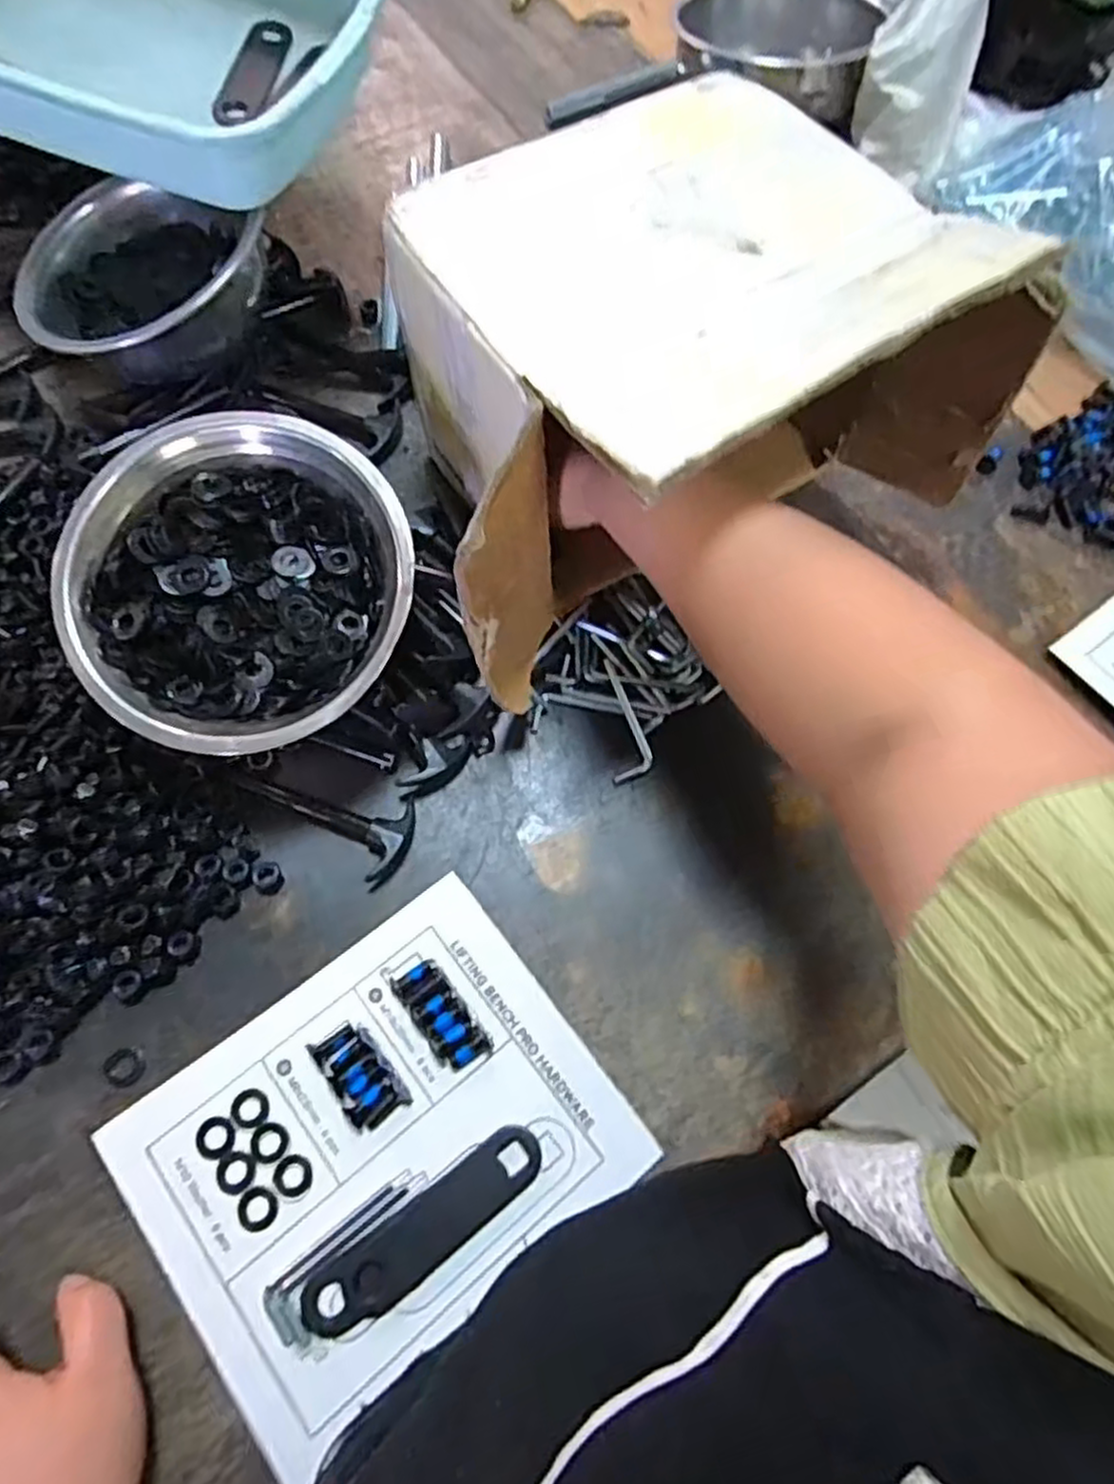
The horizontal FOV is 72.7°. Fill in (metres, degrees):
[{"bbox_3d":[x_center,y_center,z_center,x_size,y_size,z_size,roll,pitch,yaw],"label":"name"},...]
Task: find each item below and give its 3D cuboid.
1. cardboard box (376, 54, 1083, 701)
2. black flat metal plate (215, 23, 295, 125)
[{"bbox_3d":[0.052,-0.216,0.439,0.329,0.202,0.249,-28,73,-12],"label":"cardboard box"},{"bbox_3d":[-0.211,-0.467,0.528,0.031,0.008,0.104,10,68,-6],"label":"black flat metal plate"}]

